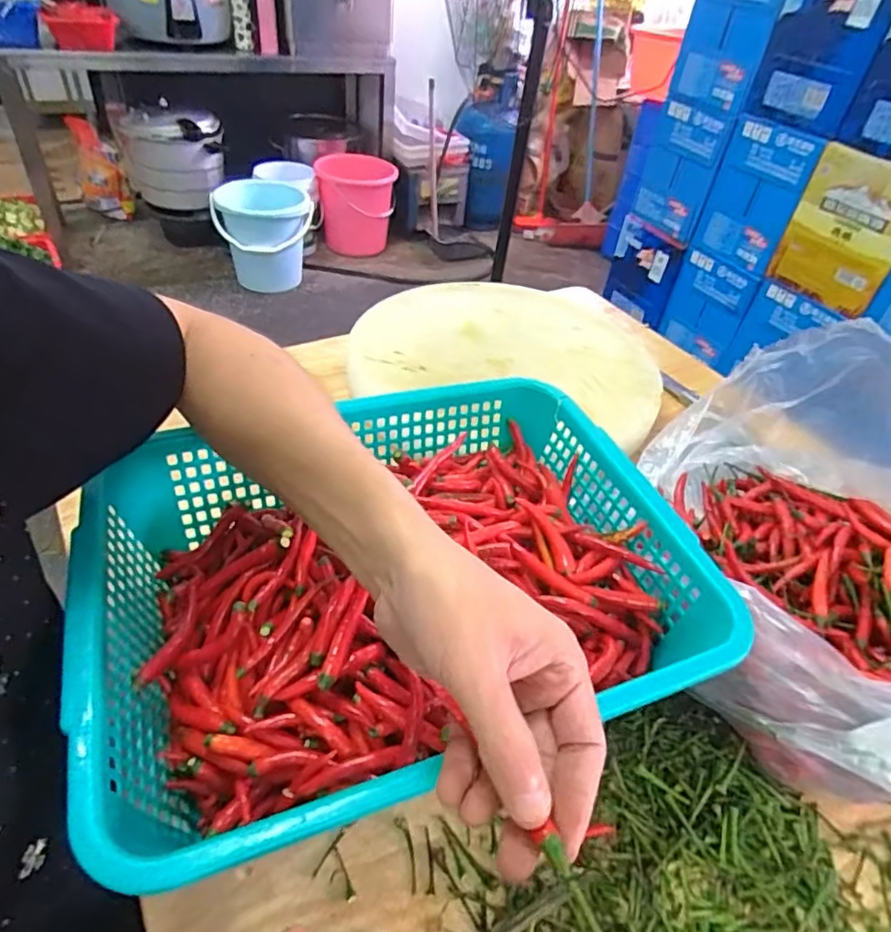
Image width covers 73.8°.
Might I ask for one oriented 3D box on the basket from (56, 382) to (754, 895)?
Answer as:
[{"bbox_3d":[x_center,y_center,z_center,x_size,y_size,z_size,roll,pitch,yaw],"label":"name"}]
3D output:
[{"bbox_3d":[-0.031,0.079,0.419,0.382,0.084,0.288,-11,46,-19],"label":"basket"}]

